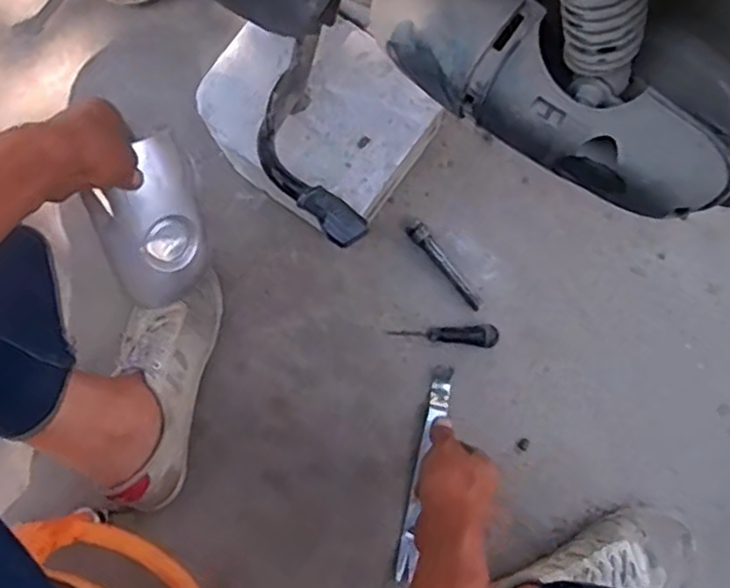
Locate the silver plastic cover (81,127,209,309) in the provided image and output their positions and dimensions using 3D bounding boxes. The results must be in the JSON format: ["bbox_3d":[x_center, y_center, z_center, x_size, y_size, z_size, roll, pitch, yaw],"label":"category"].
[{"bbox_3d":[-0.206,-0.065,0.664,0.098,0.050,0.161,-27,122,-27],"label":"silver plastic cover"}]

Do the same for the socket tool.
[{"bbox_3d":[0.095,-0.033,0.813,0.022,0.027,0.124,-38,82,-7],"label":"socket tool"}]

